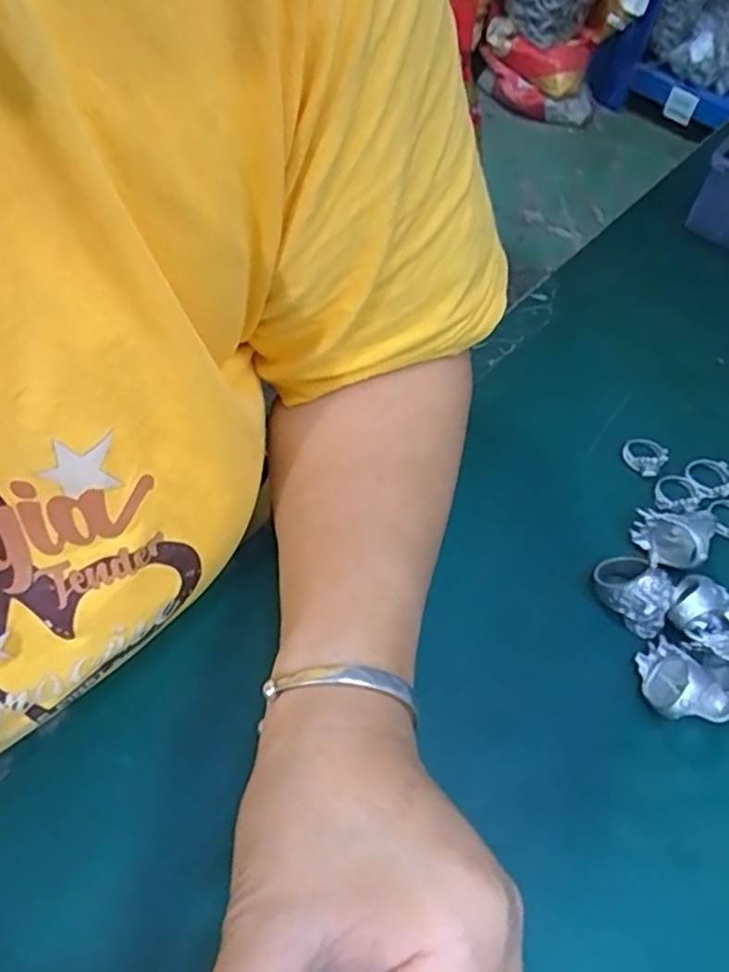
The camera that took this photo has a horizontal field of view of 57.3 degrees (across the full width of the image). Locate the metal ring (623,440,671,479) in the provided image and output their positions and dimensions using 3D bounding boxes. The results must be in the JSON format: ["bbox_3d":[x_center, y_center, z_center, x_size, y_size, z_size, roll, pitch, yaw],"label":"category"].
[{"bbox_3d":[0.146,-0.016,0.347,0.021,0.005,0.019,36,62,17],"label":"metal ring"}]

